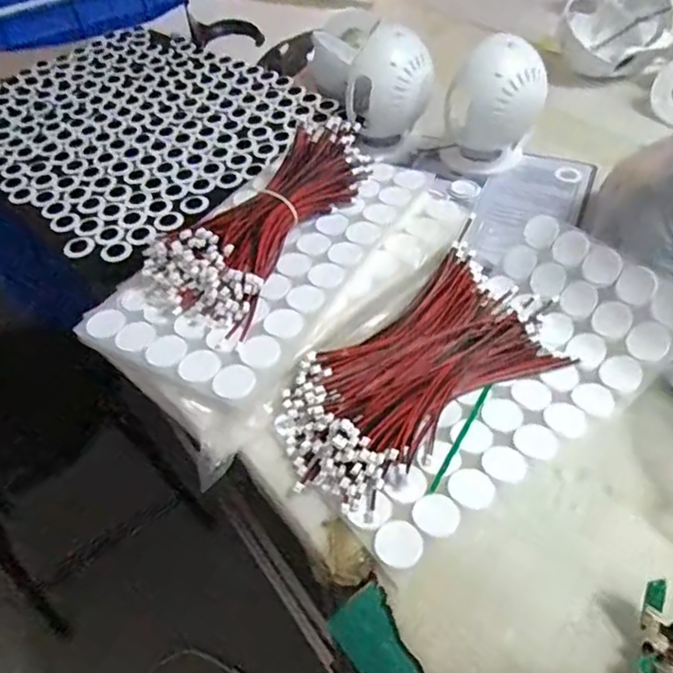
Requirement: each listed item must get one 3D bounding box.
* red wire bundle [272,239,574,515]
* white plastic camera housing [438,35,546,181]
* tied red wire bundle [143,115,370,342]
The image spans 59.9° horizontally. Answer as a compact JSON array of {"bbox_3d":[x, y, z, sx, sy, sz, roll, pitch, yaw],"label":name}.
[{"bbox_3d":[0.069,0.026,0.448,0.241,0.026,0.123,-37,55,-27],"label":"red wire bundle"},{"bbox_3d":[0.163,-0.234,0.616,0.094,0.141,0.080,11,48,13],"label":"white plastic camera housing"},{"bbox_3d":[-0.056,-0.104,0.500,0.107,0.055,0.233,25,53,24],"label":"tied red wire bundle"}]

